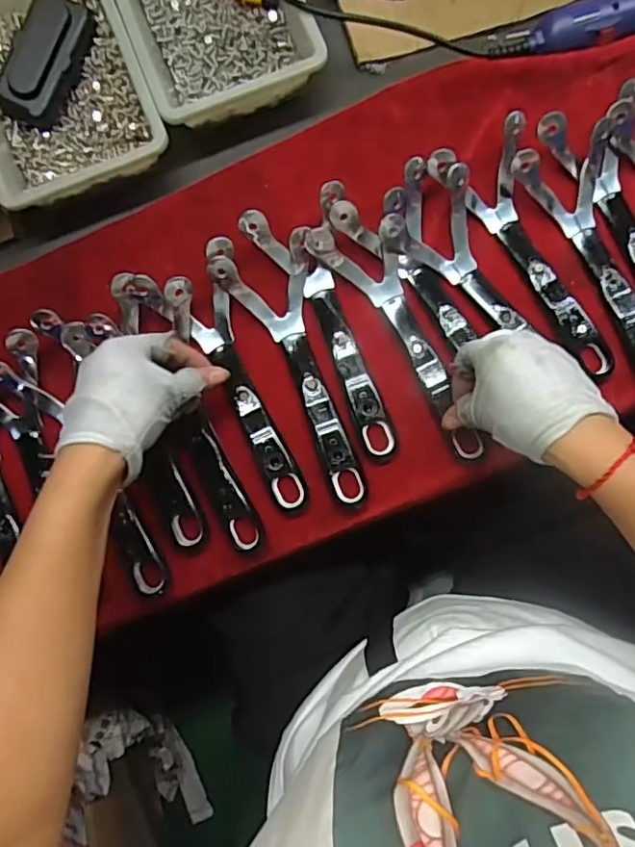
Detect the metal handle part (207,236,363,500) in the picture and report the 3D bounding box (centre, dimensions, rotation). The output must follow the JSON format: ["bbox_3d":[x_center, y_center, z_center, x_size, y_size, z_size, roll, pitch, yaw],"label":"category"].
[{"bbox_3d":[-0.016,-0.042,0.460,0.081,0.024,0.221,-18,82,1],"label":"metal handle part"}]

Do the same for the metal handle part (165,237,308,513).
[{"bbox_3d":[-0.059,-0.034,0.465,0.064,0.030,0.218,-24,86,-1],"label":"metal handle part"}]

